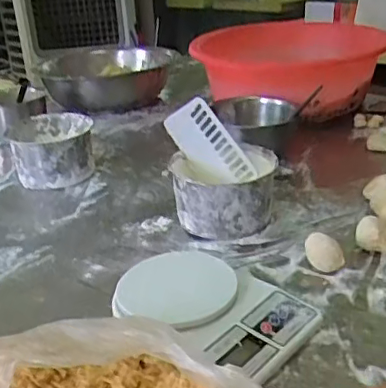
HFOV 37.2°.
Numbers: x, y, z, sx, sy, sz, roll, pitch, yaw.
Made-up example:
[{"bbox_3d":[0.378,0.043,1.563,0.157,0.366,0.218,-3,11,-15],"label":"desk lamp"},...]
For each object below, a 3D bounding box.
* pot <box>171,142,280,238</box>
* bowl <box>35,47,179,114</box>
[{"bbox_3d":[0.046,0.000,0.816,0.140,0.092,0.132,-4,26,2],"label":"pot"},{"bbox_3d":[-0.215,-0.301,1.484,0.320,0.092,0.323,-4,26,2],"label":"bowl"}]

